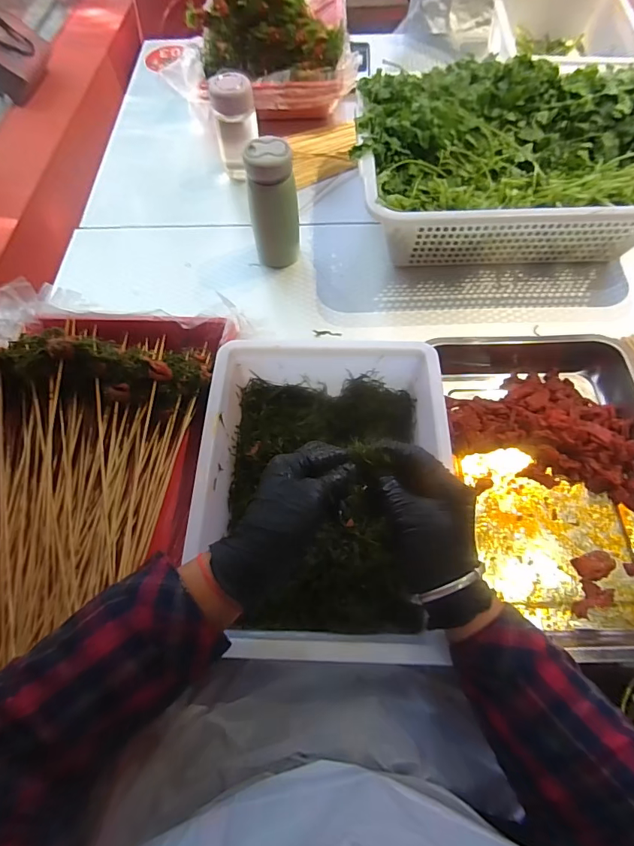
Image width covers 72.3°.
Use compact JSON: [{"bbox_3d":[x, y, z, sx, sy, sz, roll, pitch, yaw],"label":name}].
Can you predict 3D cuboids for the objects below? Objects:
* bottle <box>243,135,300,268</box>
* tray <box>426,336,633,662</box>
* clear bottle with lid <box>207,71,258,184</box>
[{"bbox_3d":[-0.058,-0.288,0.595,0.064,0.159,0.075,-4,64,-1],"label":"bottle"},{"bbox_3d":[0.267,0.058,0.490,0.234,0.056,0.365,-4,66,0],"label":"tray"},{"bbox_3d":[-0.126,-0.459,0.686,0.066,0.136,0.054,-6,64,-1],"label":"clear bottle with lid"}]

